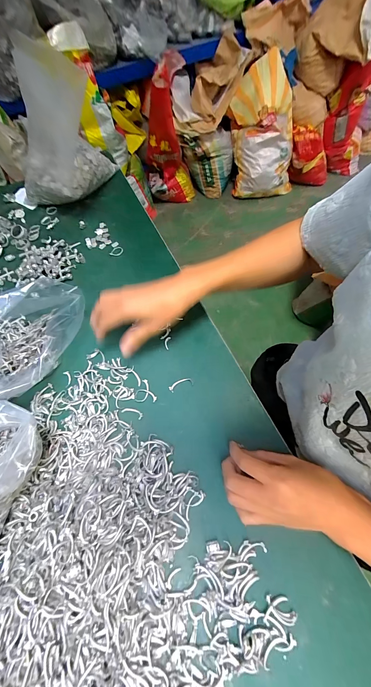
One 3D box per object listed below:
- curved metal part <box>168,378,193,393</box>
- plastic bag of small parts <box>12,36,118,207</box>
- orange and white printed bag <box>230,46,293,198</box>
[{"bbox_3d":[-0.006,0.055,0.342,0.033,0.004,0.012,-22,66,-7],"label":"curved metal part"},{"bbox_3d":[-0.233,-0.356,0.436,0.124,0.201,0.131,18,67,11],"label":"plastic bag of small parts"},{"bbox_3d":[0.426,-1.168,1.429,0.363,0.614,0.143,-21,41,-1],"label":"orange and white printed bag"}]

